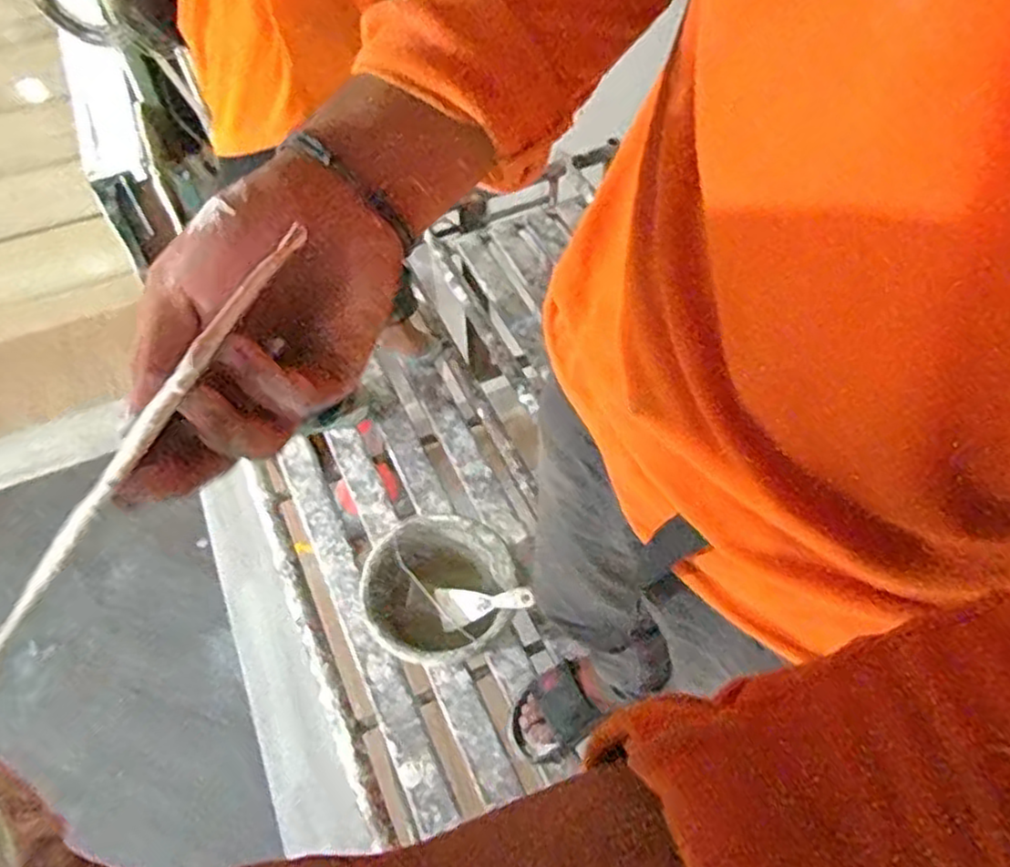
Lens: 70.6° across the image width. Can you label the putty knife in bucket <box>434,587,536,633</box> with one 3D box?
[{"bbox_3d":[-0.033,0.281,1.170,0.178,0.026,0.071,-14,55,22],"label":"putty knife in bucket"}]

